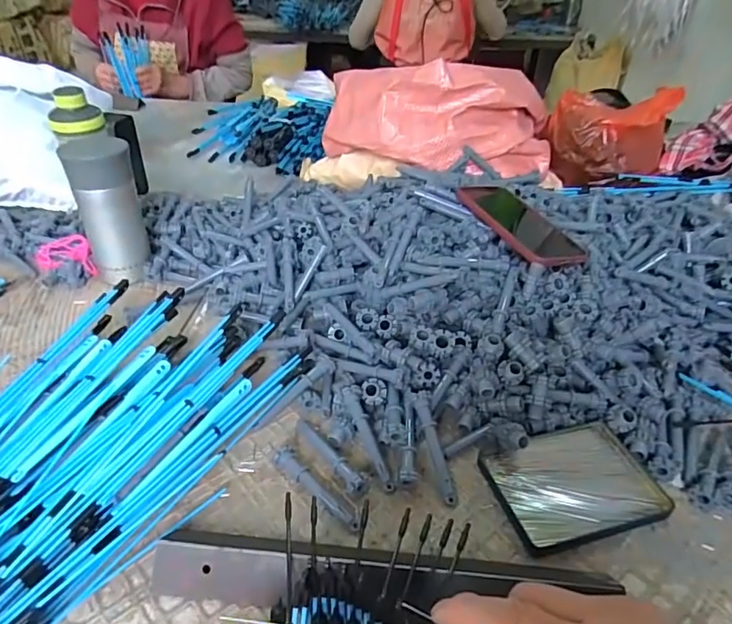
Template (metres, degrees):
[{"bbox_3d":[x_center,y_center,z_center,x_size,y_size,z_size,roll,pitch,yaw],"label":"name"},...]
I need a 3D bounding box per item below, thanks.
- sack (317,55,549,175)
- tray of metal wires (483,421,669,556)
[{"bbox_3d":[0.115,-0.289,0.766,0.346,0.127,0.168,-1,37,-2],"label":"sack"},{"bbox_3d":[0.168,0.140,0.426,0.127,0.012,0.094,-9,38,-13],"label":"tray of metal wires"}]

